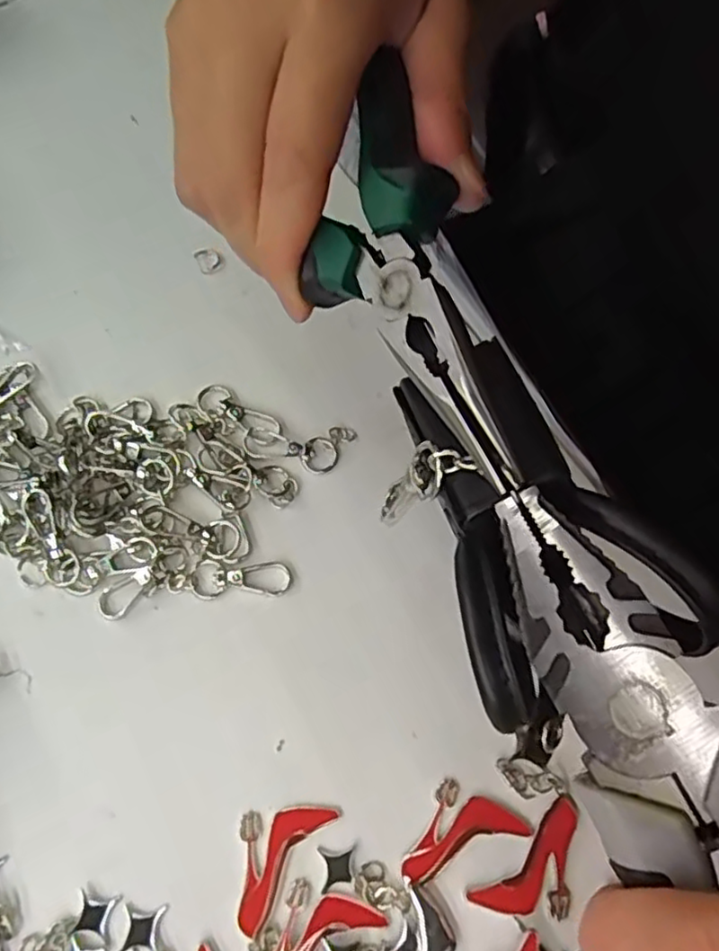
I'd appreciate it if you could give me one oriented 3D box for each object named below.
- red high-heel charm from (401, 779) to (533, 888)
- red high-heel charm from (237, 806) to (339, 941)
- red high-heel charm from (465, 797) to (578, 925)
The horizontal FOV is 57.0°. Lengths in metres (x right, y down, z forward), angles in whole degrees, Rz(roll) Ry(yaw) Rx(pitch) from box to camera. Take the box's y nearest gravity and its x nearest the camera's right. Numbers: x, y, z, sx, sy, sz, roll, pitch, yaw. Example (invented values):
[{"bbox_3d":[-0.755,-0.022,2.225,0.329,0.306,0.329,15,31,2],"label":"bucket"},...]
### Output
[{"bbox_3d":[0.034,0.121,0.232,0.045,0.004,0.025,-20,70,-8],"label":"red high-heel charm"},{"bbox_3d":[-0.032,0.130,0.229,0.025,0.004,0.046,36,72,12],"label":"red high-heel charm"},{"bbox_3d":[0.063,0.136,0.226,0.047,0.004,0.025,-40,74,-15],"label":"red high-heel charm"}]

